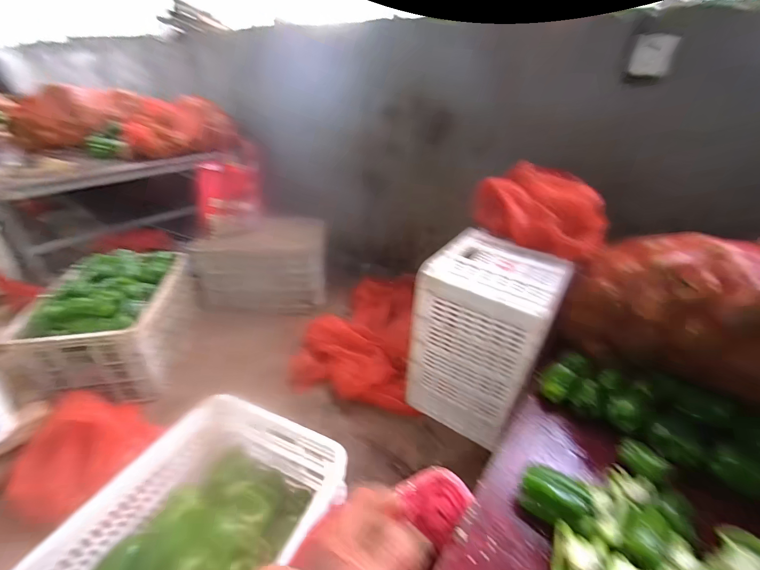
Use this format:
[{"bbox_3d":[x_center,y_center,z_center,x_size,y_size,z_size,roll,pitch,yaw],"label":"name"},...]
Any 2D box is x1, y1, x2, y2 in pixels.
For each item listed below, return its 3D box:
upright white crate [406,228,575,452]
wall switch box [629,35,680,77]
[{"bbox_3d":[0.292,0.150,0.996,0.298,0.472,0.303,22,37,27],"label":"upright white crate"},{"bbox_3d":[0.707,-0.594,0.902,0.093,0.089,0.026,29,41,34],"label":"wall switch box"}]

